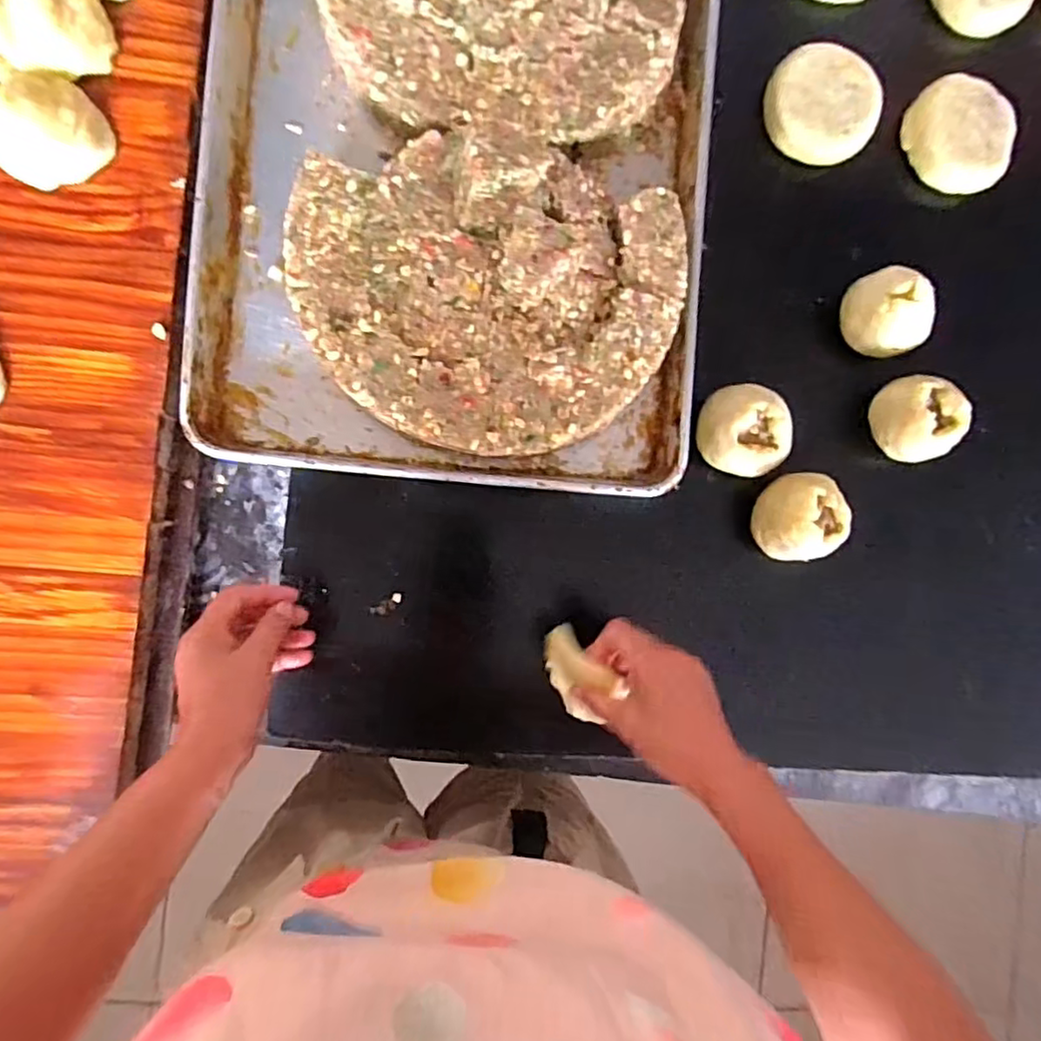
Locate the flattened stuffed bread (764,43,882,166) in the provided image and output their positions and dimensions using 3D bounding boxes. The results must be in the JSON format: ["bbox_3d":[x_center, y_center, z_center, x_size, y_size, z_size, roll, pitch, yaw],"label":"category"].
[{"bbox_3d":[0.280,-0.378,0.582,0.100,0.022,0.097,-16,93,-8],"label":"flattened stuffed bread"}]

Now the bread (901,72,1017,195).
[{"bbox_3d":[0.420,-0.366,0.598,0.095,0.027,0.106,-34,96,-7],"label":"bread"}]

